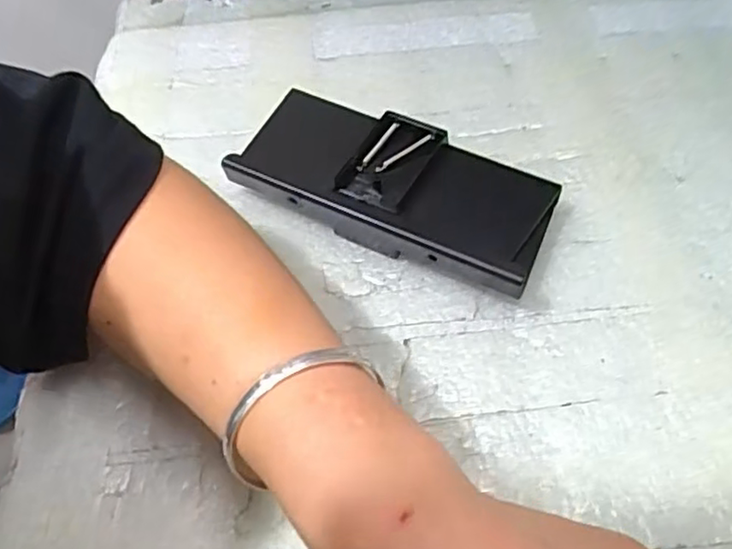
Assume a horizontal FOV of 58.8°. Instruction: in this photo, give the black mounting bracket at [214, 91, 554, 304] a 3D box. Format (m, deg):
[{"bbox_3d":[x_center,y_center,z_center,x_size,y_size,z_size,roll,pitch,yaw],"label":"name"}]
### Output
[{"bbox_3d":[0.012,-0.048,0.346,0.168,0.029,0.079,23,58,17],"label":"black mounting bracket"}]

